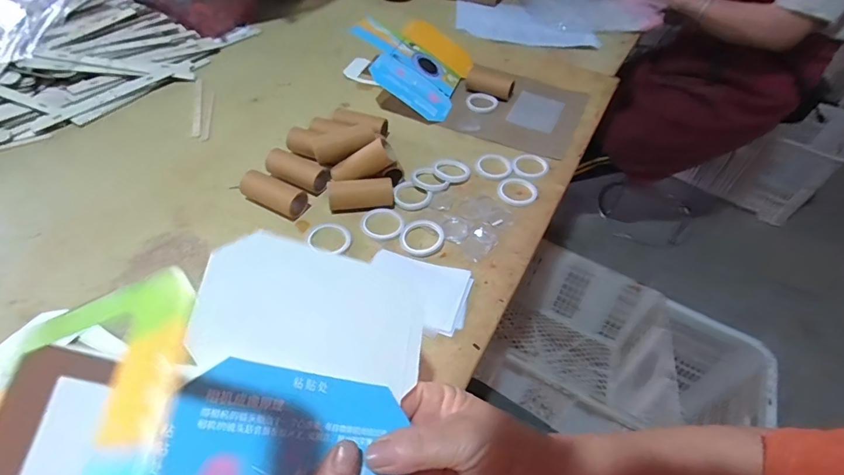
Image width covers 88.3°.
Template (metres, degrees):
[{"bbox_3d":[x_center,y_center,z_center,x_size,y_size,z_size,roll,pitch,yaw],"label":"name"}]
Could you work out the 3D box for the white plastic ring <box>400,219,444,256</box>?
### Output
[{"bbox_3d":[0.000,0.000,0.471,0.044,0.008,0.045,3,48,-3],"label":"white plastic ring"}]

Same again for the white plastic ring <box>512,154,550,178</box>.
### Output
[{"bbox_3d":[0.143,-0.093,0.571,0.047,0.006,0.047,3,48,-3],"label":"white plastic ring"}]

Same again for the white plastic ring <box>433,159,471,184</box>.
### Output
[{"bbox_3d":[0.037,-0.086,0.555,0.045,0.009,0.046,3,48,-3],"label":"white plastic ring"}]

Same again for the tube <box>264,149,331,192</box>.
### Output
[{"bbox_3d":[-0.149,-0.078,0.523,0.079,0.027,0.033,23,50,15],"label":"tube"}]

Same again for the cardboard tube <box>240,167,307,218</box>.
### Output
[{"bbox_3d":[-0.169,-0.050,0.497,0.078,0.026,0.029,23,50,15],"label":"cardboard tube"}]

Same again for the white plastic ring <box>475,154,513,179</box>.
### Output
[{"bbox_3d":[0.093,-0.093,0.564,0.048,0.006,0.048,3,48,-3],"label":"white plastic ring"}]

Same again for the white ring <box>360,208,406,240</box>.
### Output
[{"bbox_3d":[-0.044,-0.016,0.487,0.048,0.004,0.046,3,48,-3],"label":"white ring"}]

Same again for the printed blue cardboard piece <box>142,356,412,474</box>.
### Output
[{"bbox_3d":[-0.059,0.103,0.209,0.123,0.004,0.073,23,61,-32],"label":"printed blue cardboard piece"}]

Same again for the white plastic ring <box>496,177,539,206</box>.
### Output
[{"bbox_3d":[0.117,-0.057,0.533,0.045,0.004,0.051,30,52,20],"label":"white plastic ring"}]

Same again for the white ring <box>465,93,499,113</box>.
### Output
[{"bbox_3d":[0.093,-0.210,0.675,0.048,0.008,0.048,3,48,-3],"label":"white ring"}]

